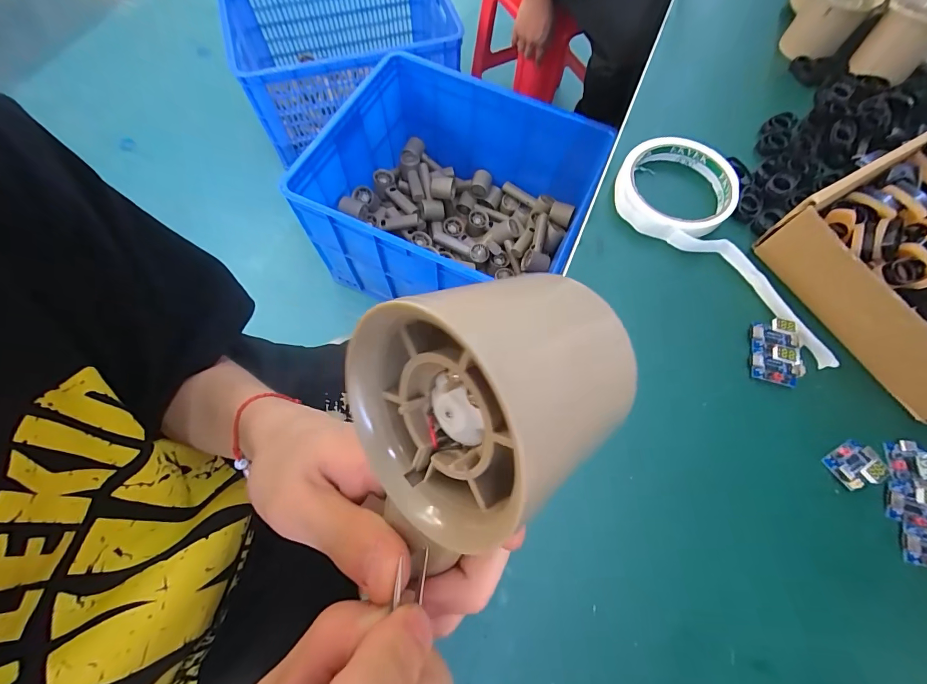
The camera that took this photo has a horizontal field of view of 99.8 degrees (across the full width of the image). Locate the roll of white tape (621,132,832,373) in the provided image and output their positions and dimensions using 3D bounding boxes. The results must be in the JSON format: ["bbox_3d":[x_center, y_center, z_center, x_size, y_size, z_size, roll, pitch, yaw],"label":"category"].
[{"bbox_3d":[0.209,-0.081,0.299,0.092,0.013,0.209,-35,73,-13],"label":"roll of white tape"}]

